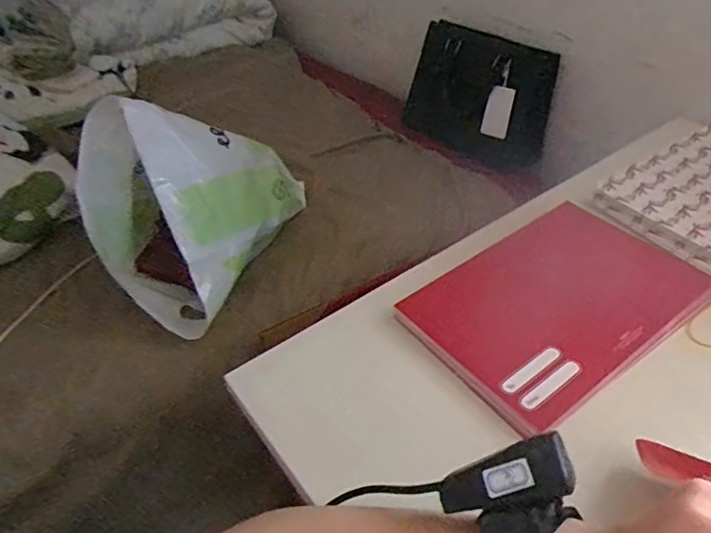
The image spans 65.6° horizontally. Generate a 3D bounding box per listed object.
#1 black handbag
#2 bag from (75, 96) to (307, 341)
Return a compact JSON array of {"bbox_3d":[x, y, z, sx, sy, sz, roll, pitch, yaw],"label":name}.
[{"bbox_3d":[0.229,-0.324,1.030,0.262,0.212,0.092,35,40,29],"label":"black handbag"},{"bbox_3d":[-0.206,-0.110,0.719,0.179,0.257,0.288,13,42,16],"label":"bag"}]

